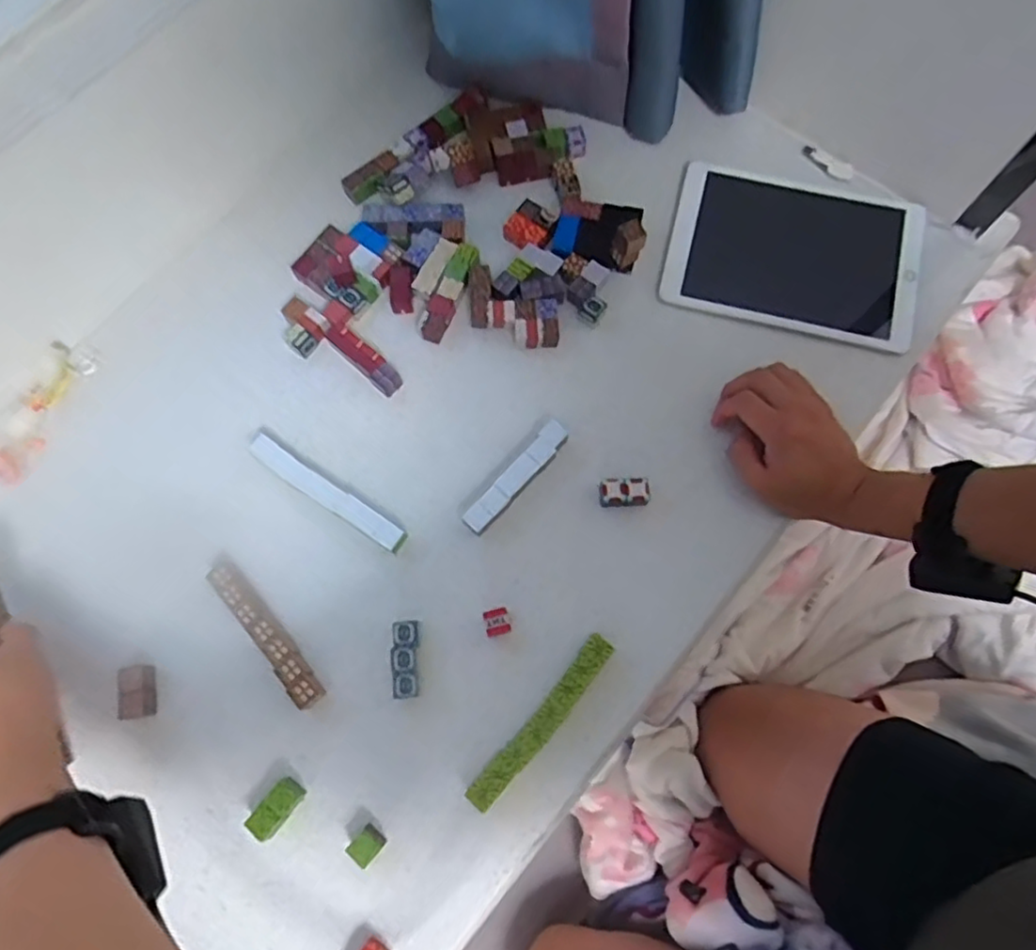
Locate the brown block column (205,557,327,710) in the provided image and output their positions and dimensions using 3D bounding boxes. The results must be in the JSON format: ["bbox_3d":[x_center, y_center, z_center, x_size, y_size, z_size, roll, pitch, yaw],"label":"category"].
[{"bbox_3d":[-0.210,0.128,0.545,0.024,0.022,0.144,-38,76,-9],"label":"brown block column"}]

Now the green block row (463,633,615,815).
[{"bbox_3d":[0.020,0.197,0.529,0.024,0.026,0.159,39,78,12],"label":"green block row"}]

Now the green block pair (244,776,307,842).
[{"bbox_3d":[-0.187,0.259,0.511,0.025,0.024,0.043,36,77,11],"label":"green block pair"}]

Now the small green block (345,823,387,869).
[{"bbox_3d":[-0.115,0.283,0.502,0.020,0.018,0.025,41,78,12],"label":"small green block"}]

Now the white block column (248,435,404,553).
[{"bbox_3d":[-0.169,0.015,0.574,0.161,0.019,0.021,33,77,10],"label":"white block column"}]

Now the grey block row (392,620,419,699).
[{"bbox_3d":[-0.091,0.150,0.539,0.021,0.020,0.061,-2,73,1],"label":"grey block row"}]

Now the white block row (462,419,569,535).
[{"bbox_3d":[0.000,0.003,0.583,0.023,0.021,0.120,40,78,12],"label":"white block row"}]

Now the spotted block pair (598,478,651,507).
[{"bbox_3d":[0.094,0.016,0.573,0.043,0.024,0.022,-3,73,0],"label":"spotted block pair"}]

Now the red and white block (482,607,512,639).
[{"bbox_3d":[-0.017,0.122,0.544,0.020,0.020,0.022,-15,74,-3],"label":"red and white block"}]

